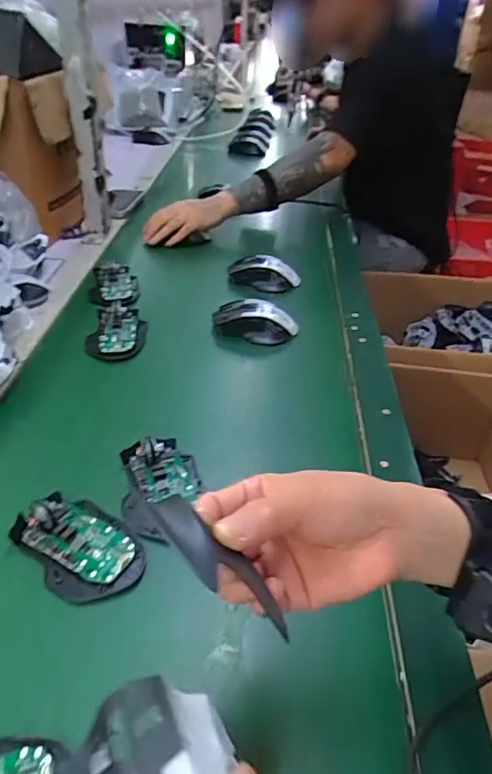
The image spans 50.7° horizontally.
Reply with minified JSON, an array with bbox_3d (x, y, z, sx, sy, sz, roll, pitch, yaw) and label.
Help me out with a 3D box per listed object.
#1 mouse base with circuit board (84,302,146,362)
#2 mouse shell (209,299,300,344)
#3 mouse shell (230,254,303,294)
[{"bbox_3d":[-0.171,-0.076,0.689,0.073,0.019,0.106,3,38,0],"label":"mouse base with circuit board"},{"bbox_3d":[0.014,-0.090,0.699,0.117,0.034,0.061,3,38,0],"label":"mouse shell"},{"bbox_3d":[0.026,-0.179,0.819,0.117,0.042,0.043,6,38,4],"label":"mouse shell"}]

